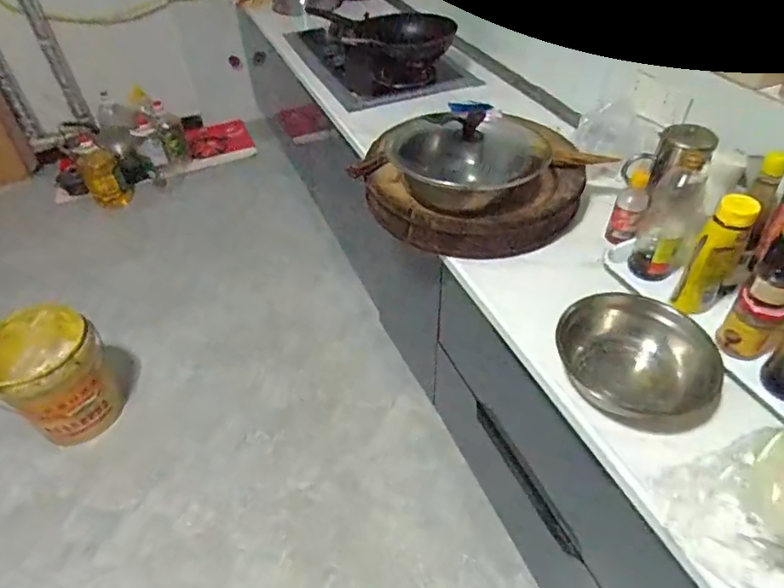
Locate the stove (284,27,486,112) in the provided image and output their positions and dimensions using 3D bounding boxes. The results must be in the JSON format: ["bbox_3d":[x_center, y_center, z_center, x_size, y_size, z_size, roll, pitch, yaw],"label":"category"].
[{"bbox_3d":[-0.043,-0.821,1.755,0.445,0.089,0.582,-19,48,-16],"label":"stove"}]

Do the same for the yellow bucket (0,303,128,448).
[{"bbox_3d":[-1.054,0.270,1.615,0.249,0.392,0.288,21,49,20],"label":"yellow bucket"}]

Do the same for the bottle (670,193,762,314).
[{"bbox_3d":[0.537,-0.062,0.854,0.065,0.228,0.048,30,53,27],"label":"bottle"}]

